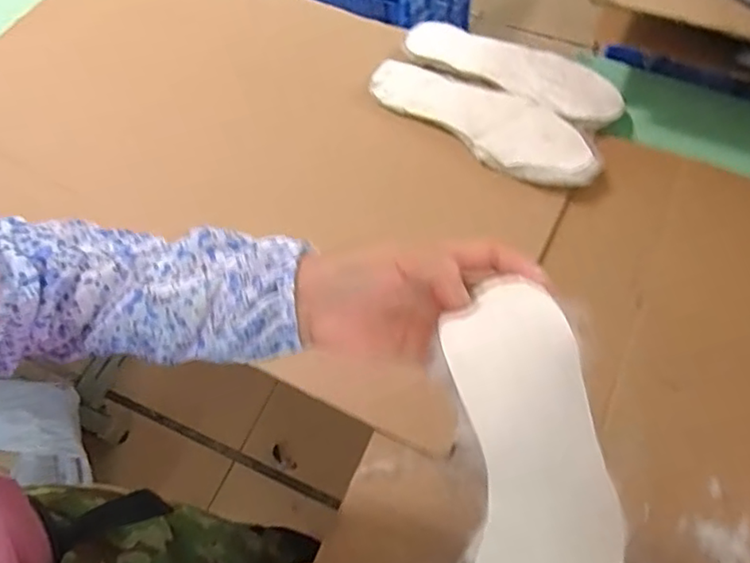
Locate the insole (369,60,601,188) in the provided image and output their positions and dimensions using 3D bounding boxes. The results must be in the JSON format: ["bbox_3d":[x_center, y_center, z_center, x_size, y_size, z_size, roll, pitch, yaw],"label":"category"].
[{"bbox_3d":[0.131,-0.198,0.716,0.288,0.026,0.095,34,68,19],"label":"insole"}]

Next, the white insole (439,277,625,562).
[{"bbox_3d":[0.097,0.128,0.359,0.084,0.255,0.031,-14,18,-4],"label":"white insole"}]

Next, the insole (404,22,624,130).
[{"bbox_3d":[0.174,-0.268,0.766,0.279,0.026,0.101,31,67,18],"label":"insole"}]

